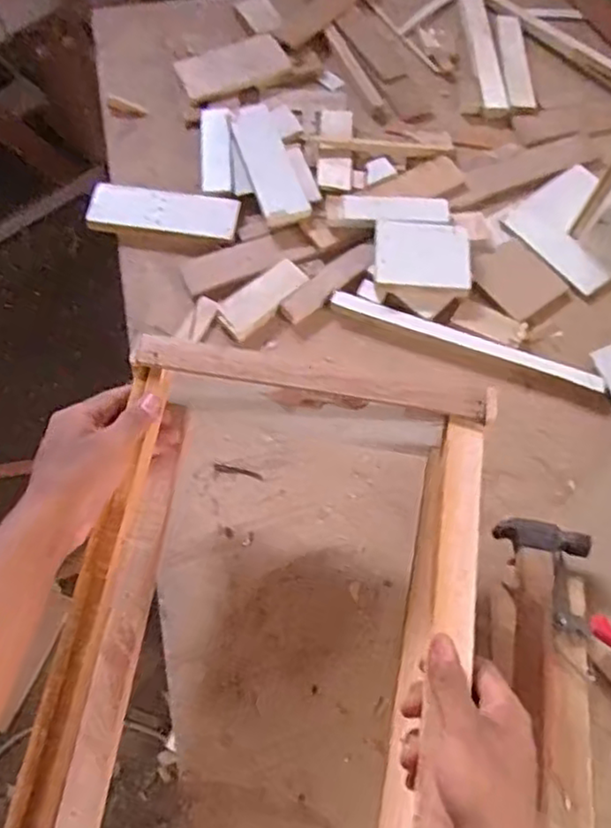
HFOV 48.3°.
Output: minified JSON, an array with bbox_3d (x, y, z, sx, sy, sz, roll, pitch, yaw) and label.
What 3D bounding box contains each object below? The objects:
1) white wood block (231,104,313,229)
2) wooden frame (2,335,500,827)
[{"bbox_3d":[-0.050,-0.329,0.898,0.060,0.016,0.205,-16,66,-10],"label":"white wood block"},{"bbox_3d":[-0.032,0.194,0.508,0.289,0.132,0.468,9,63,4],"label":"wooden frame"}]

